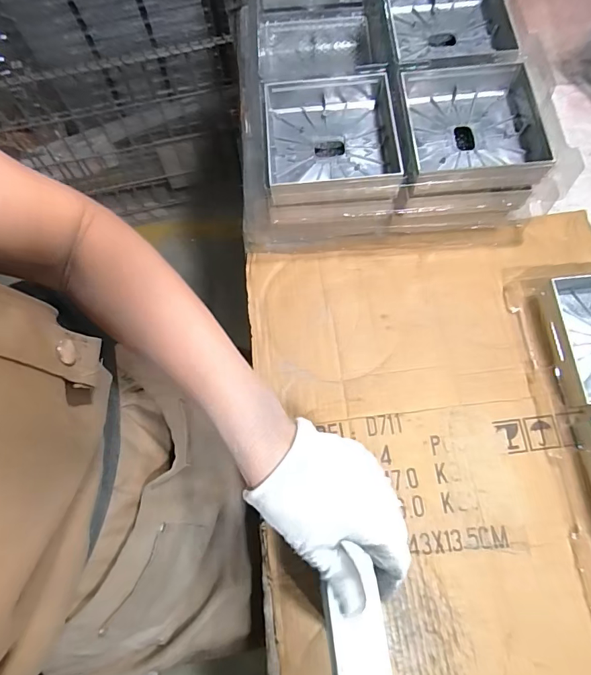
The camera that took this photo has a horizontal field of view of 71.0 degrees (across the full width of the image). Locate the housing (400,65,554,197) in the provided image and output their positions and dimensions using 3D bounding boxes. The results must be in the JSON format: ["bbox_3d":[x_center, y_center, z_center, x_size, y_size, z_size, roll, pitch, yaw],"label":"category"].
[{"bbox_3d":[0.191,-0.222,0.446,0.152,0.043,0.153,-2,71,2],"label":"housing"}]

